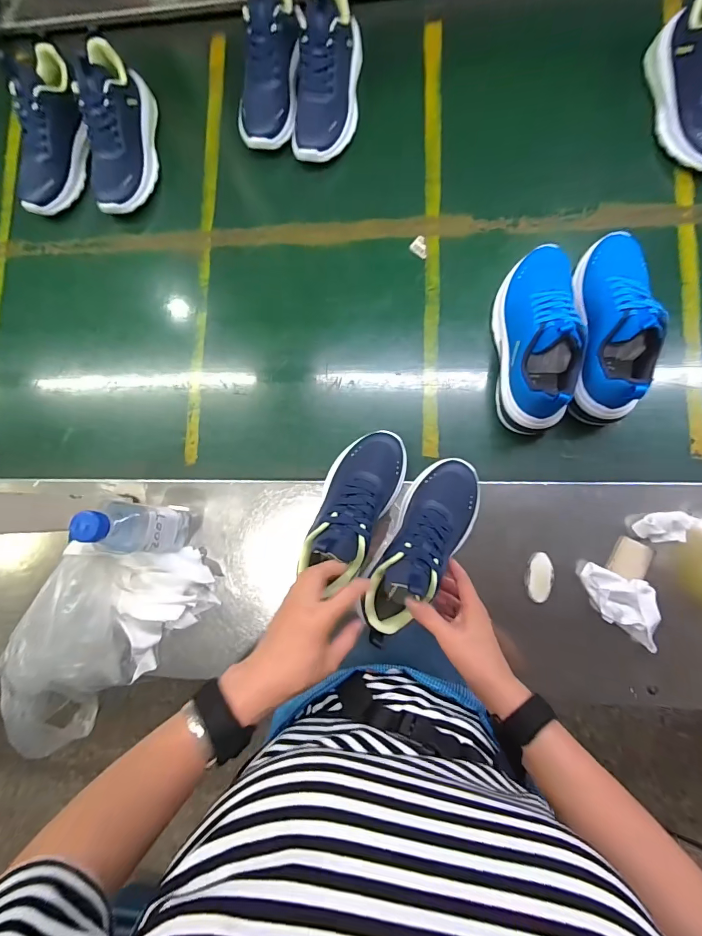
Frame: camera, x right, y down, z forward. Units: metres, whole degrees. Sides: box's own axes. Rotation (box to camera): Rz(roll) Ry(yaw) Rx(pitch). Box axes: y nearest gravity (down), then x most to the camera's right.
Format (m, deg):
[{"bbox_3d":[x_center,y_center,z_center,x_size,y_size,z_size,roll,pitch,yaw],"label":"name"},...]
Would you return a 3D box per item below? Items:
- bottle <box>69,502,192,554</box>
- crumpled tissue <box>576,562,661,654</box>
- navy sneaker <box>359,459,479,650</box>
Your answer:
[{"bbox_3d":[-0.258,0.073,0.473,0.062,0.167,0.063,8,85,7],"label":"bottle"},{"bbox_3d":[0.328,0.165,0.477,0.056,0.042,0.110,-19,83,4],"label":"crumpled tissue"},{"bbox_3d":[0.079,0.091,0.457,0.079,0.106,0.216,30,74,8],"label":"navy sneaker"}]

